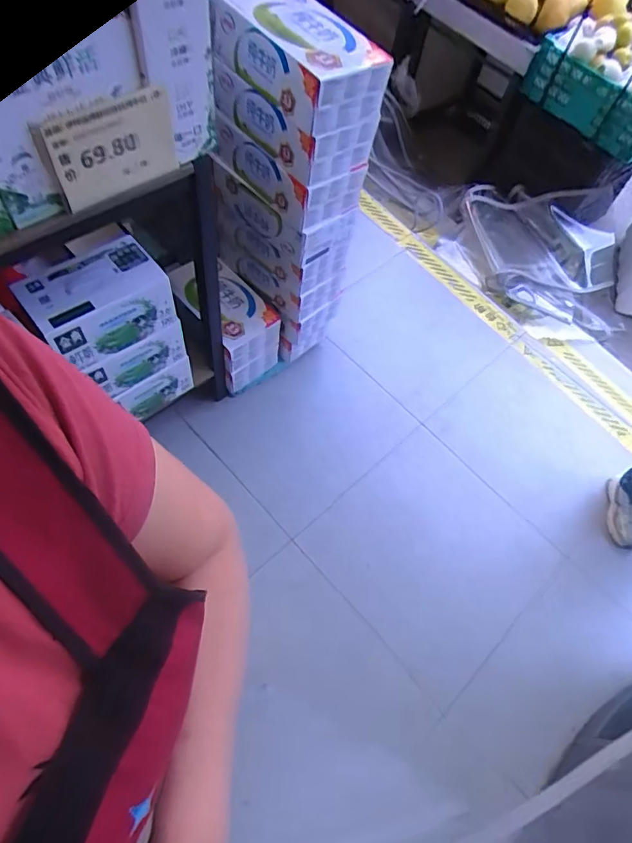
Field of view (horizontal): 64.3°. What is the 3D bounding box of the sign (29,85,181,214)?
[{"bbox_3d":[-0.345,-0.471,0.866,0.243,0.145,0.018,-37,60,-22],"label":"sign"}]

